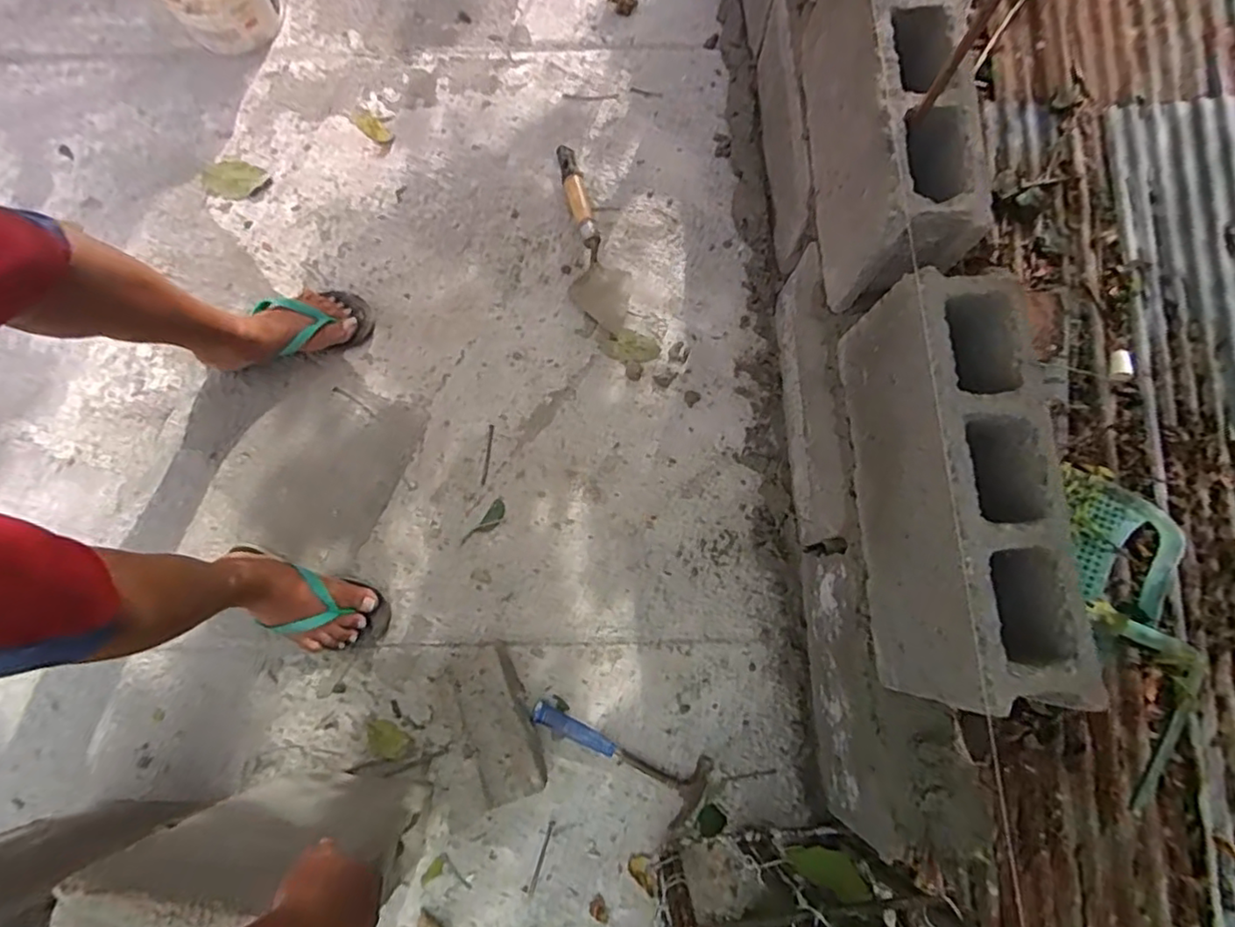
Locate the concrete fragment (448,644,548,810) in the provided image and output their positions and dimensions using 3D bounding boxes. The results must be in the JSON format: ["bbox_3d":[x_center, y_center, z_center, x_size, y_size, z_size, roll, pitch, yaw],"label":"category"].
[{"bbox_3d":[-0.167,0.360,0.853,0.084,0.057,0.195,-23,80,-5],"label":"concrete fragment"}]

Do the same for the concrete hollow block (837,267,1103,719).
[{"bbox_3d":[0.319,0.025,0.604,0.086,0.188,0.375,-2,78,-1],"label":"concrete hollow block"}]

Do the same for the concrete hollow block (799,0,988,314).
[{"bbox_3d":[0.303,-0.395,0.696,0.100,0.199,0.372,1,78,-1],"label":"concrete hollow block"}]

